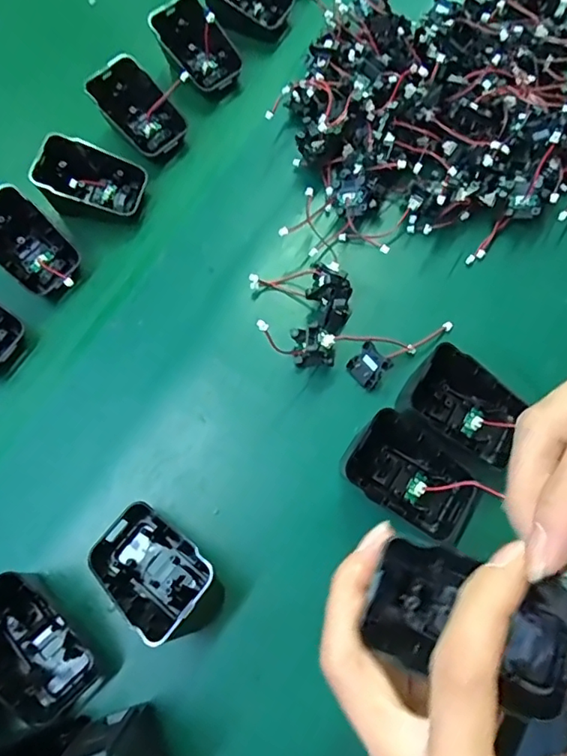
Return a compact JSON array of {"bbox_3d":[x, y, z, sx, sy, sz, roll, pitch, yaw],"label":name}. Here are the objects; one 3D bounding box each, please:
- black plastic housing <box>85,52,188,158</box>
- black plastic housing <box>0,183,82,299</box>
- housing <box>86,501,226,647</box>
[{"bbox_3d":[-0.107,-0.192,0.398,0.045,0.023,0.072,-44,100,-13],"label":"black plastic housing"},{"bbox_3d":[-0.168,-0.088,0.359,0.062,0.041,0.046,36,75,17],"label":"black plastic housing"},{"bbox_3d":[-0.066,0.097,0.274,0.069,0.034,0.042,38,75,17],"label":"housing"}]

